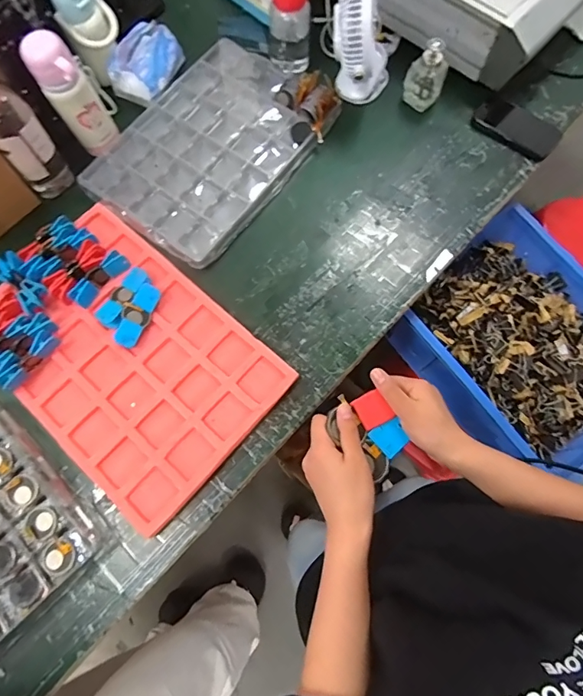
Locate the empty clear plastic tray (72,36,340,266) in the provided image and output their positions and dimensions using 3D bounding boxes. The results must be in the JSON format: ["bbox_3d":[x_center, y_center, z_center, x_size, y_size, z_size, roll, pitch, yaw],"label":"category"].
[{"bbox_3d":[-0.147,-0.398,0.827,0.304,0.032,0.455,35,77,10],"label":"empty clear plastic tray"}]

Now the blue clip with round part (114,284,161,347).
[{"bbox_3d":[-0.256,-0.054,0.718,0.037,0.028,0.109,18,73,6],"label":"blue clip with round part"}]

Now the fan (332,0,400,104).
[{"bbox_3d":[0.134,-0.545,0.792,0.120,0.200,0.135,8,74,3],"label":"fan"}]

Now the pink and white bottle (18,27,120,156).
[{"bbox_3d":[-0.370,-0.437,0.746,0.094,0.190,0.069,-26,75,-7],"label":"pink and white bottle"}]

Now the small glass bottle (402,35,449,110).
[{"bbox_3d":[0.264,-0.536,0.832,0.072,0.109,0.073,17,74,6],"label":"small glass bottle"}]

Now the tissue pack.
[{"bbox_3d":[-0.294,-0.583,0.878,0.107,0.056,0.160,26,75,8],"label":"tissue pack"}]

